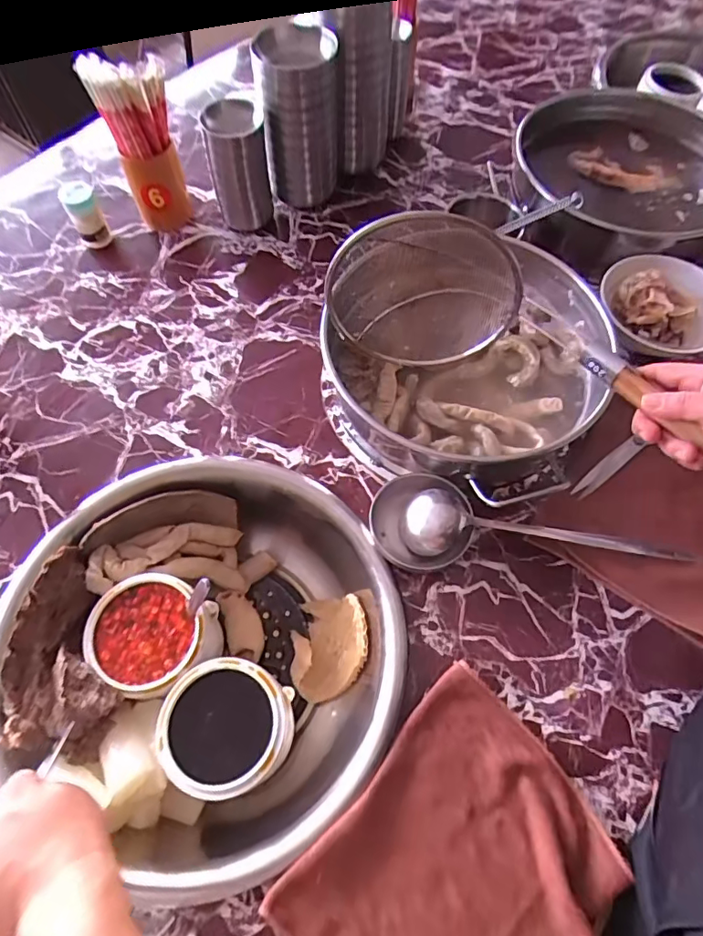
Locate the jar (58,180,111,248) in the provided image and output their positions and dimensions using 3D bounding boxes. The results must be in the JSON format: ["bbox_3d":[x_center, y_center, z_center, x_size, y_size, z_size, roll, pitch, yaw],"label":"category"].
[{"bbox_3d":[-0.405,-0.387,0.792,0.049,0.084,0.051,0,64,0],"label":"jar"}]

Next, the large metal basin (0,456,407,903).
[{"bbox_3d":[-0.161,0.199,0.610,0.427,0.162,0.400,0,63,-1],"label":"large metal basin"}]

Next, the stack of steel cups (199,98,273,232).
[{"bbox_3d":[-0.165,-0.443,0.769,0.081,0.183,0.071,-8,65,-3],"label":"stack of steel cups"}]

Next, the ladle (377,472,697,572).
[{"bbox_3d":[0.195,0.092,0.591,0.353,0.055,0.110,15,65,7],"label":"ladle"}]

